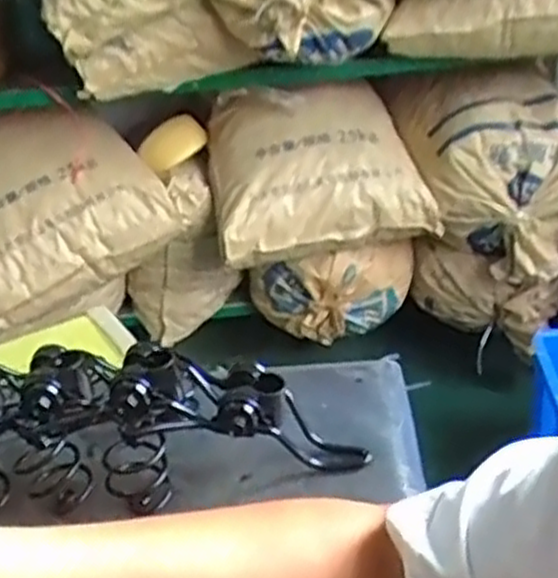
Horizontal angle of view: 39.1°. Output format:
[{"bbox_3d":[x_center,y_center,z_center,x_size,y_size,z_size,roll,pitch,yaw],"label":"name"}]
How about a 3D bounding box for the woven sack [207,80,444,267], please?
[{"bbox_3d":[0.077,-0.269,1.676,0.434,0.269,0.298,-8,29,-6],"label":"woven sack"}]

